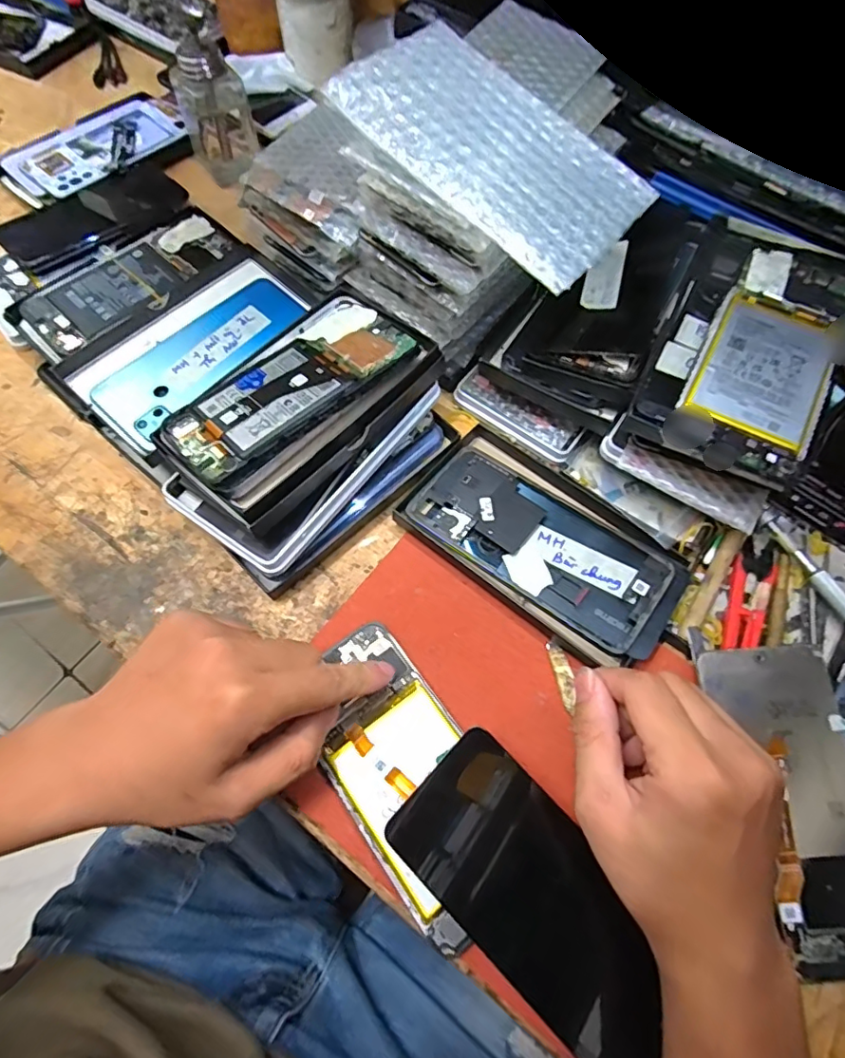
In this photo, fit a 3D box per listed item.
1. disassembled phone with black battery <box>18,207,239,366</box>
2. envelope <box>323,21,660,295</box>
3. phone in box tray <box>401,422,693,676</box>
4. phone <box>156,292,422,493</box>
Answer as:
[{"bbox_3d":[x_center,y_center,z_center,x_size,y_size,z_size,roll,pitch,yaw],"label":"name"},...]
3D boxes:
[{"bbox_3d":[-0.230,-0.198,0.429,0.081,0.010,0.170,39,70,16],"label":"disassembled phone with black battery"},{"bbox_3d":[0.040,-0.209,0.296,0.168,0.007,0.096,44,73,5],"label":"envelope"},{"bbox_3d":[0.081,0.004,0.352,0.175,0.020,0.102,38,70,16],"label":"phone in box tray"},{"bbox_3d":[-0.083,-0.090,0.347,0.081,0.012,0.162,35,68,25],"label":"phone"}]

